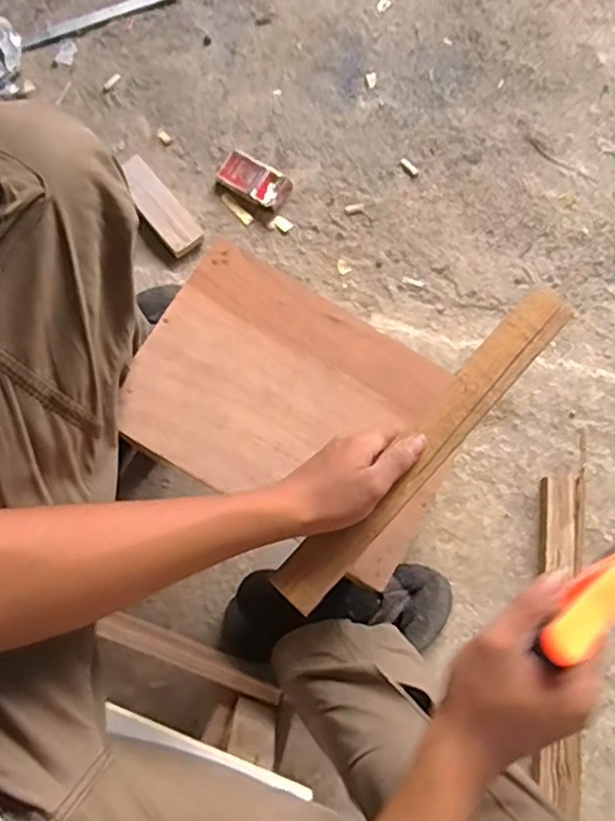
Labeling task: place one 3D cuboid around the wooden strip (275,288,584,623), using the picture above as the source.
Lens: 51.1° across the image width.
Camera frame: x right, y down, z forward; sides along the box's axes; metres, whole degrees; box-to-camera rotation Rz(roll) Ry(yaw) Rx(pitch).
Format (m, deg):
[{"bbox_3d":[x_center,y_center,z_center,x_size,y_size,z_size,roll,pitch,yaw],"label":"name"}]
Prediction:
[{"bbox_3d":[0.098,0.026,0.525,0.041,0.013,0.332,42,82,9],"label":"wooden strip"}]

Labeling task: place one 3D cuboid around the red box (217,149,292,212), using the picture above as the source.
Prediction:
[{"bbox_3d":[-0.075,-0.331,0.928,0.103,0.020,0.059,28,76,4],"label":"red box"}]

